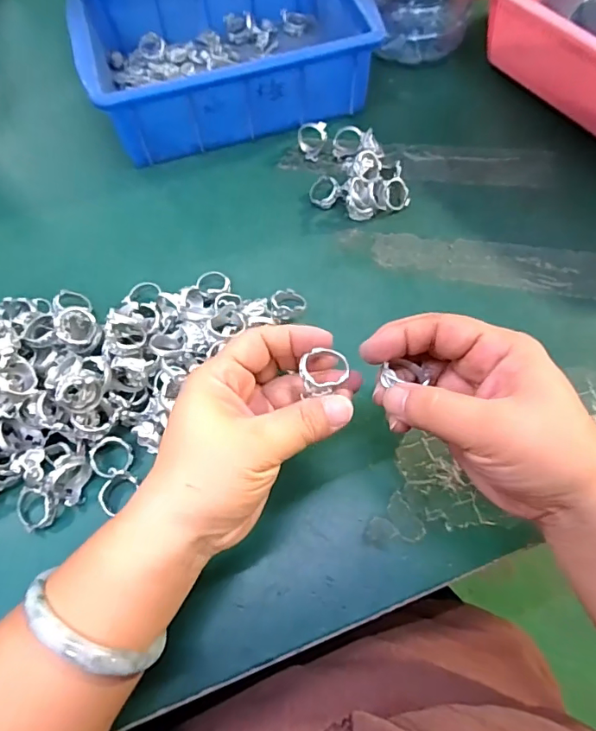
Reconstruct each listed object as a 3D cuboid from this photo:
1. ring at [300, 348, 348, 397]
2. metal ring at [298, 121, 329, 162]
[{"bbox_3d":[0.014,0.002,0.249,0.025,0.010,0.020,-19,66,-6],"label":"ring"},{"bbox_3d":[0.012,-0.195,0.427,0.026,0.031,0.011,5,24,21],"label":"metal ring"}]

